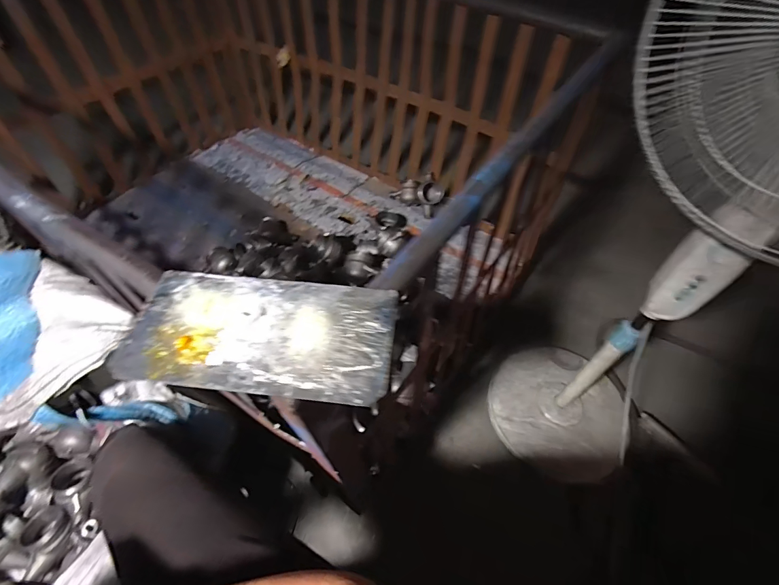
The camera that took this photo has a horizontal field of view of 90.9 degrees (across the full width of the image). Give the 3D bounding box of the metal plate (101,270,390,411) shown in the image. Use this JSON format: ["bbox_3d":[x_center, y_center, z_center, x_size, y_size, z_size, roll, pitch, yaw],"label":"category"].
[{"bbox_3d":[-0.114,0.035,0.349,0.234,0.008,0.117,5,54,3],"label":"metal plate"}]

